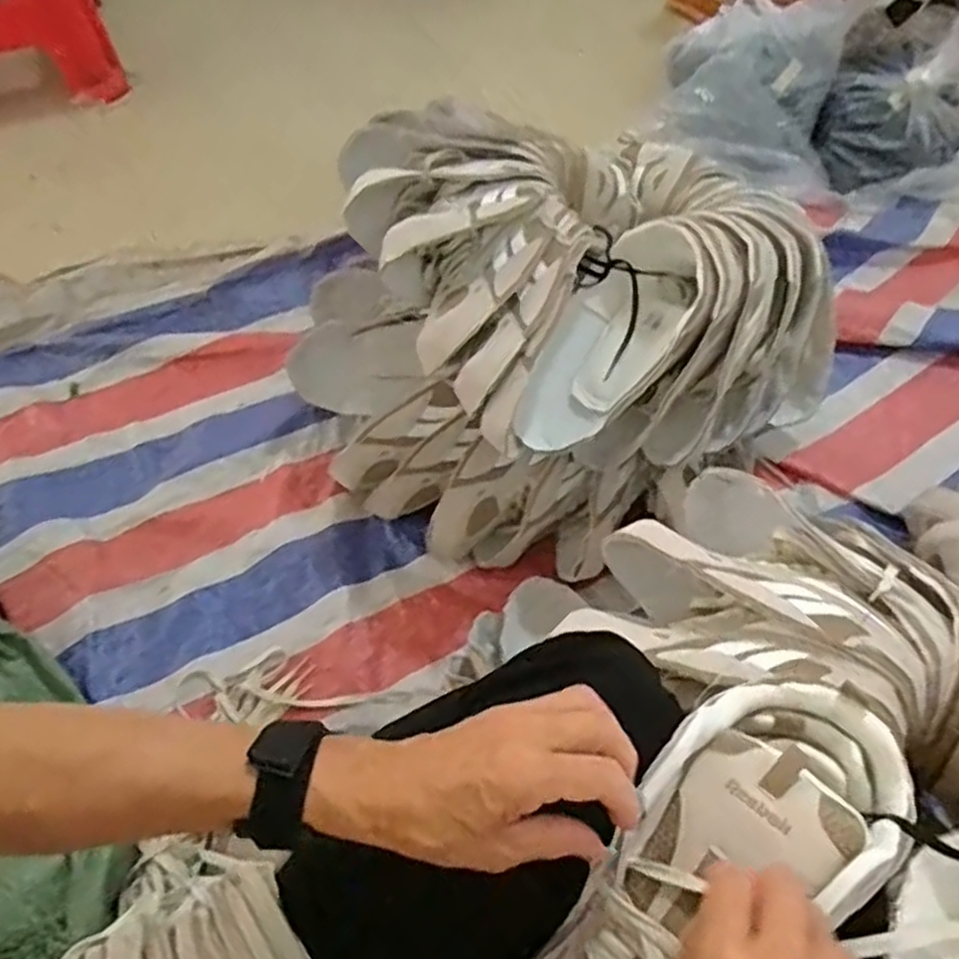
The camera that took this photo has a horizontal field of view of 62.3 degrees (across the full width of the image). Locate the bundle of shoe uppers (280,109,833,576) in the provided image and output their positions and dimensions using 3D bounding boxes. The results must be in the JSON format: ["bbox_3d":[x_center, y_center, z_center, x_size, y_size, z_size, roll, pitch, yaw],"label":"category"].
[{"bbox_3d":[0.066,-0.189,0.879,0.500,0.288,0.493,0,57,0],"label":"bundle of shoe uppers"}]

